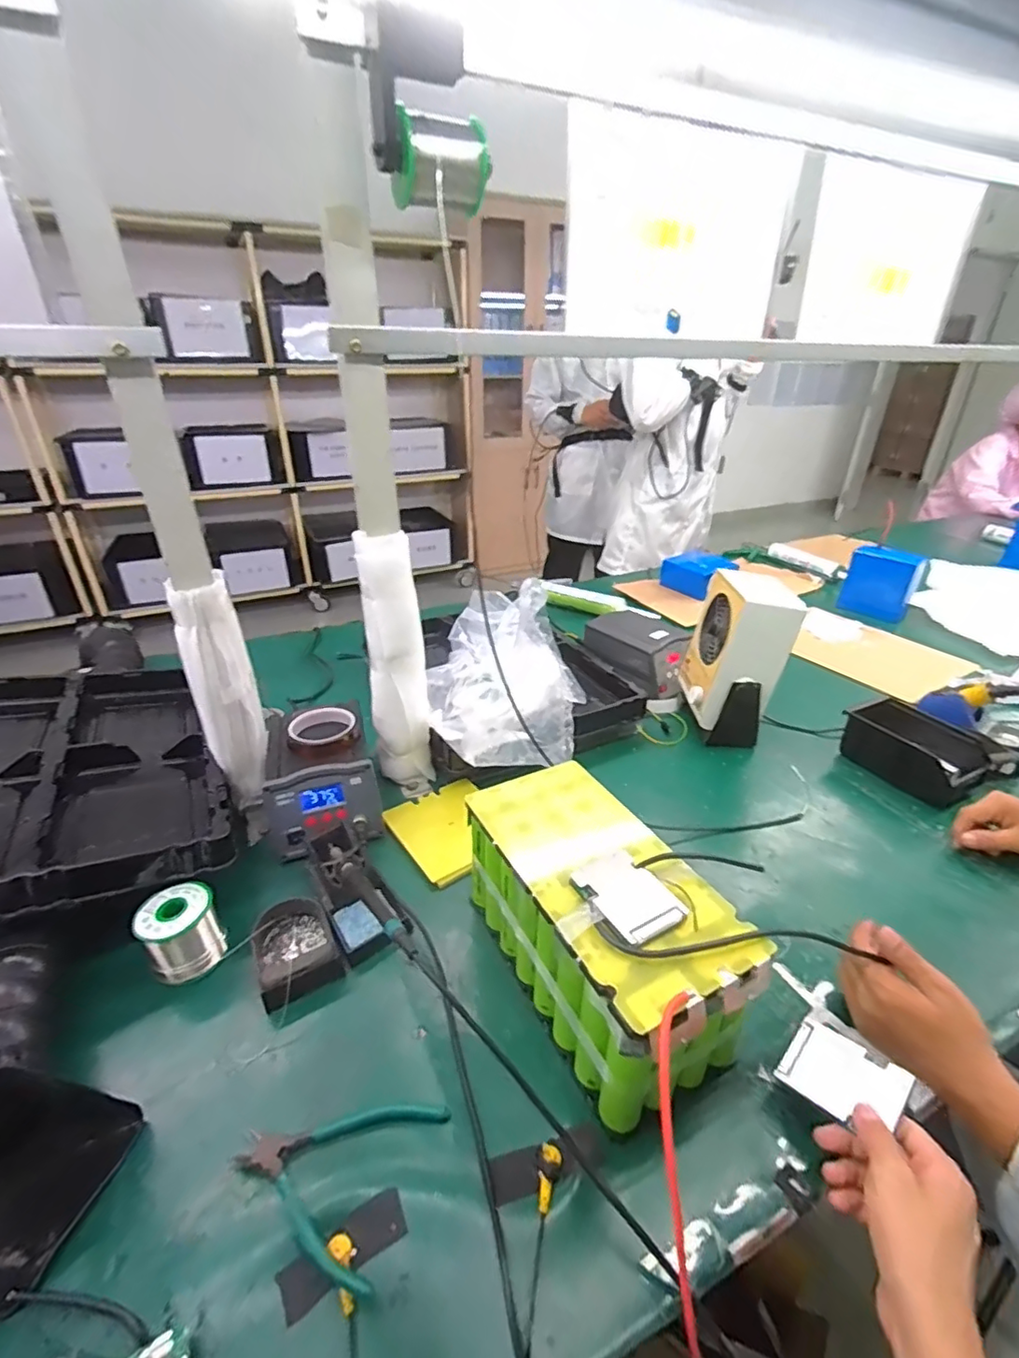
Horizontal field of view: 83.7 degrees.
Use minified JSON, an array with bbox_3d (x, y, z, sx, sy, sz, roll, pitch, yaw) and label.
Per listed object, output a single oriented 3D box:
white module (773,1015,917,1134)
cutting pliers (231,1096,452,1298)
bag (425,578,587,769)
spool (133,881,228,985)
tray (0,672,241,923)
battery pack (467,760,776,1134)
[{"bbox_3d":[0.258,0.310,0.444,0.059,0.004,0.081,-35,25,-26],"label":"white module"},{"bbox_3d":[-0.132,0.361,0.431,0.133,0.015,0.114,12,32,18],"label":"cutting pliers"},{"bbox_3d":[0.003,-0.021,0.809,0.230,0.191,0.263,-5,31,-10],"label":"bag"},{"bbox_3d":[-0.332,0.257,0.577,0.066,0.071,0.064,1,30,0],"label":"spool"},{"bbox_3d":[-0.551,0.110,0.704,0.347,0.068,0.474,-4,26,-29],"label":"tray"},{"bbox_3d":[0.080,0.222,0.539,0.145,0.151,0.284,-14,33,-23],"label":"battery pack"}]

